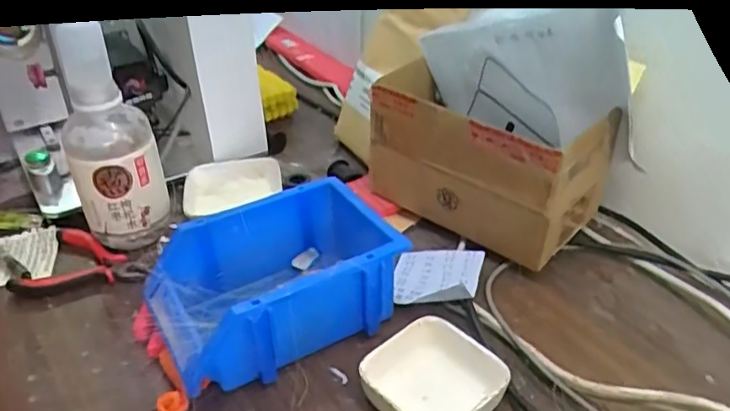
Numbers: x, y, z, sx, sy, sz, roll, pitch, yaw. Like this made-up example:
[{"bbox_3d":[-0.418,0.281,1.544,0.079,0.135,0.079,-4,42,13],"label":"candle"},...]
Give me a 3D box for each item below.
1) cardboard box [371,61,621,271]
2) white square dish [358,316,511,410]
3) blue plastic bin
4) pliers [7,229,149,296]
[{"bbox_3d":[0.110,-0.041,0.570,0.201,0.132,0.105,25,43,32],"label":"cardboard box"},{"bbox_3d":[0.048,0.124,0.424,0.085,0.032,0.086,-27,42,-32],"label":"white square dish"},{"bbox_3d":[-0.067,0.059,0.485,0.195,0.079,0.126,-19,39,-24],"label":"blue plastic bin"},{"bbox_3d":[-0.250,0.053,0.550,0.120,0.021,0.074,4,35,7],"label":"pliers"}]

